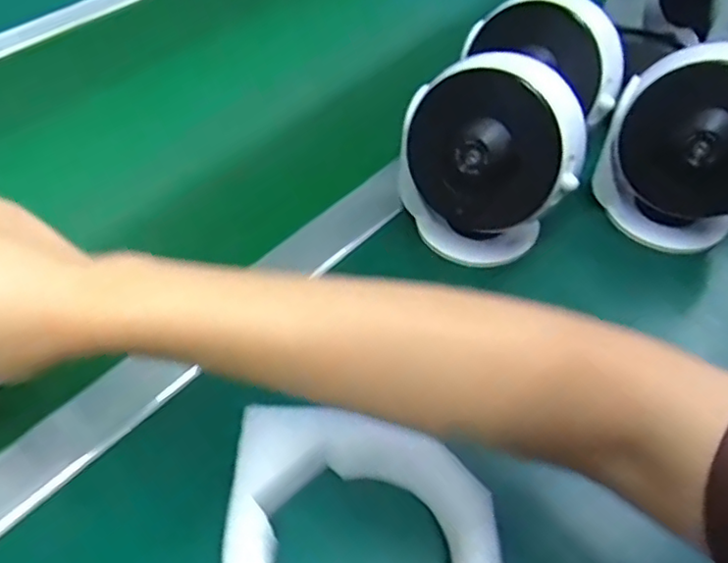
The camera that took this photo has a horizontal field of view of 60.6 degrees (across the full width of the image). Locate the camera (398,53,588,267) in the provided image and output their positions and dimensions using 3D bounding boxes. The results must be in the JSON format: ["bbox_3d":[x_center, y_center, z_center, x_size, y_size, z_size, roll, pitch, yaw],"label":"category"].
[{"bbox_3d":[0.081,-0.079,0.396,0.111,0.116,0.072,21,52,18],"label":"camera"}]

